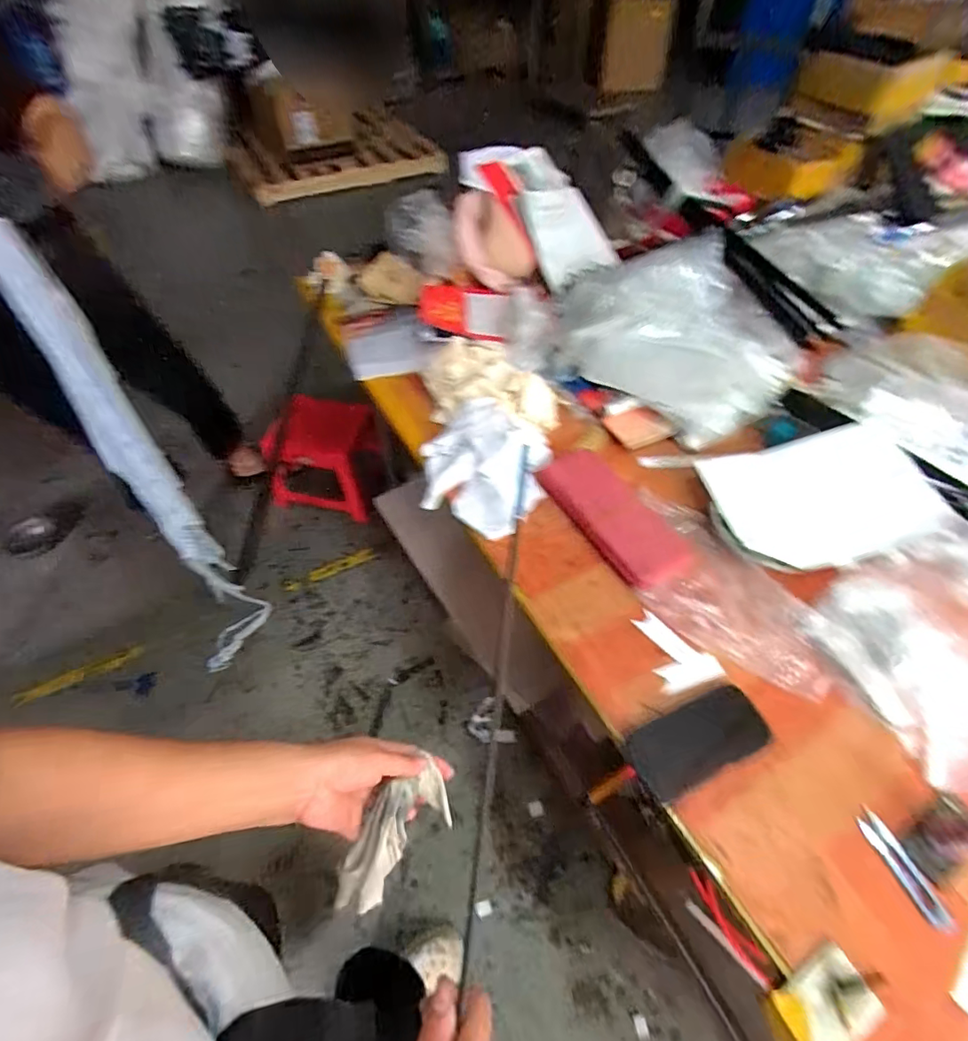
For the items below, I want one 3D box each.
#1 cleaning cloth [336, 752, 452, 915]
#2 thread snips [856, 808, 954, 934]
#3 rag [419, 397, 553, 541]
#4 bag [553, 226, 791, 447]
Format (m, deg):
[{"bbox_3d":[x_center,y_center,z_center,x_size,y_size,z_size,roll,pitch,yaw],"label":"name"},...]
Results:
[{"bbox_3d":[-0.082,0.285,0.451,0.054,0.046,0.126,28,65,25],"label":"cleaning cloth"},{"bbox_3d":[0.432,0.358,0.526,0.025,0.013,0.107,-14,48,-10],"label":"thread snips"},{"bbox_3d":[-0.002,-0.086,0.842,0.209,0.083,0.216,23,57,16],"label":"rag"},{"bbox_3d":[0.329,-0.334,0.944,0.378,0.082,0.431,-30,71,-1],"label":"bag"}]

